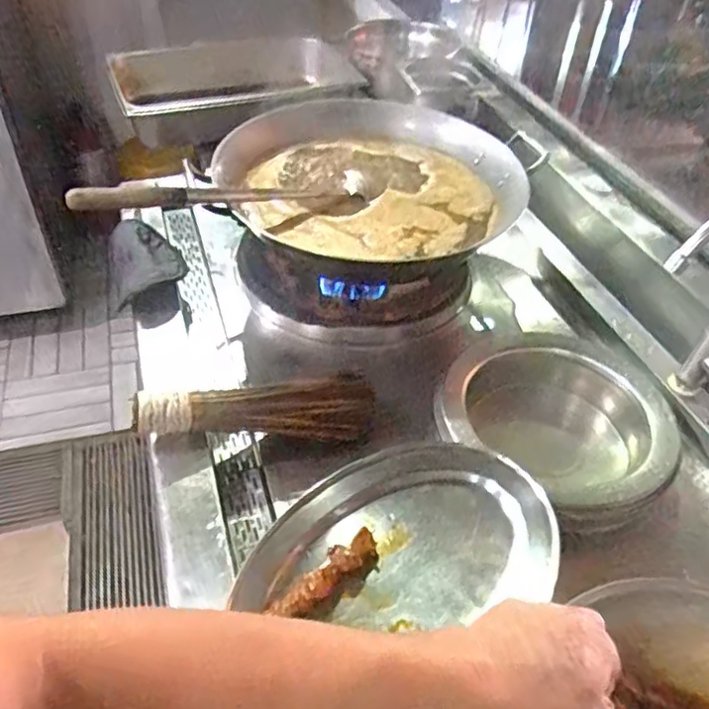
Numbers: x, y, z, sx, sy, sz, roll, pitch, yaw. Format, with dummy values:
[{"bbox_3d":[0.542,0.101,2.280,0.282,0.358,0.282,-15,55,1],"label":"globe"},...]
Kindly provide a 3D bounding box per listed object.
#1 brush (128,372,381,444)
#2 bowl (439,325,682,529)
[{"bbox_3d":[-0.115,0.071,0.788,0.285,0.082,0.071,-6,44,-12],"label":"brush"},{"bbox_3d":[0.275,0.094,0.871,0.289,0.095,0.288,3,43,-3],"label":"bowl"}]

